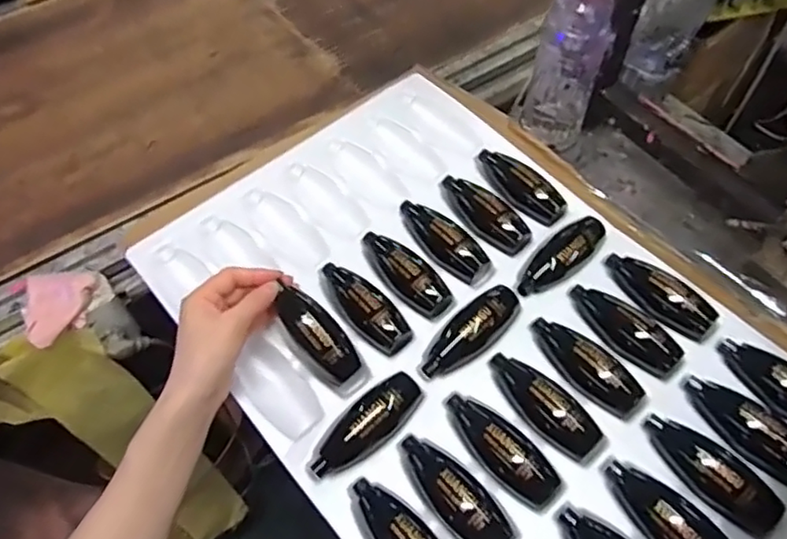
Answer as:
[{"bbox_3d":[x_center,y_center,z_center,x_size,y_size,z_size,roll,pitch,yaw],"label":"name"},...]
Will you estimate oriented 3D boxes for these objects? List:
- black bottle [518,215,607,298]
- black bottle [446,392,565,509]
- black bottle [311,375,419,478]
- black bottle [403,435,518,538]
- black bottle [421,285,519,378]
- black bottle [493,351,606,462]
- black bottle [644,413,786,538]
[{"bbox_3d":[0.150,-0.015,0.546,0.104,0.022,0.036,-38,64,-20],"label":"black bottle"},{"bbox_3d":[0.082,0.129,0.459,0.037,0.022,0.101,-39,65,-20],"label":"black bottle"},{"bbox_3d":[-0.021,0.118,0.471,0.100,0.018,0.037,-37,64,-20],"label":"black bottle"},{"bbox_3d":[0.044,0.162,0.445,0.039,0.025,0.102,-38,64,-20],"label":"black bottle"},{"bbox_3d":[0.063,0.048,0.509,0.101,0.021,0.037,-35,63,-19],"label":"black bottle"},{"bbox_3d":[0.118,0.100,0.473,0.039,0.025,0.099,-39,65,-21],"label":"black bottle"},{"bbox_3d":[0.231,0.143,0.442,0.037,0.026,0.101,-34,63,-18],"label":"black bottle"}]

